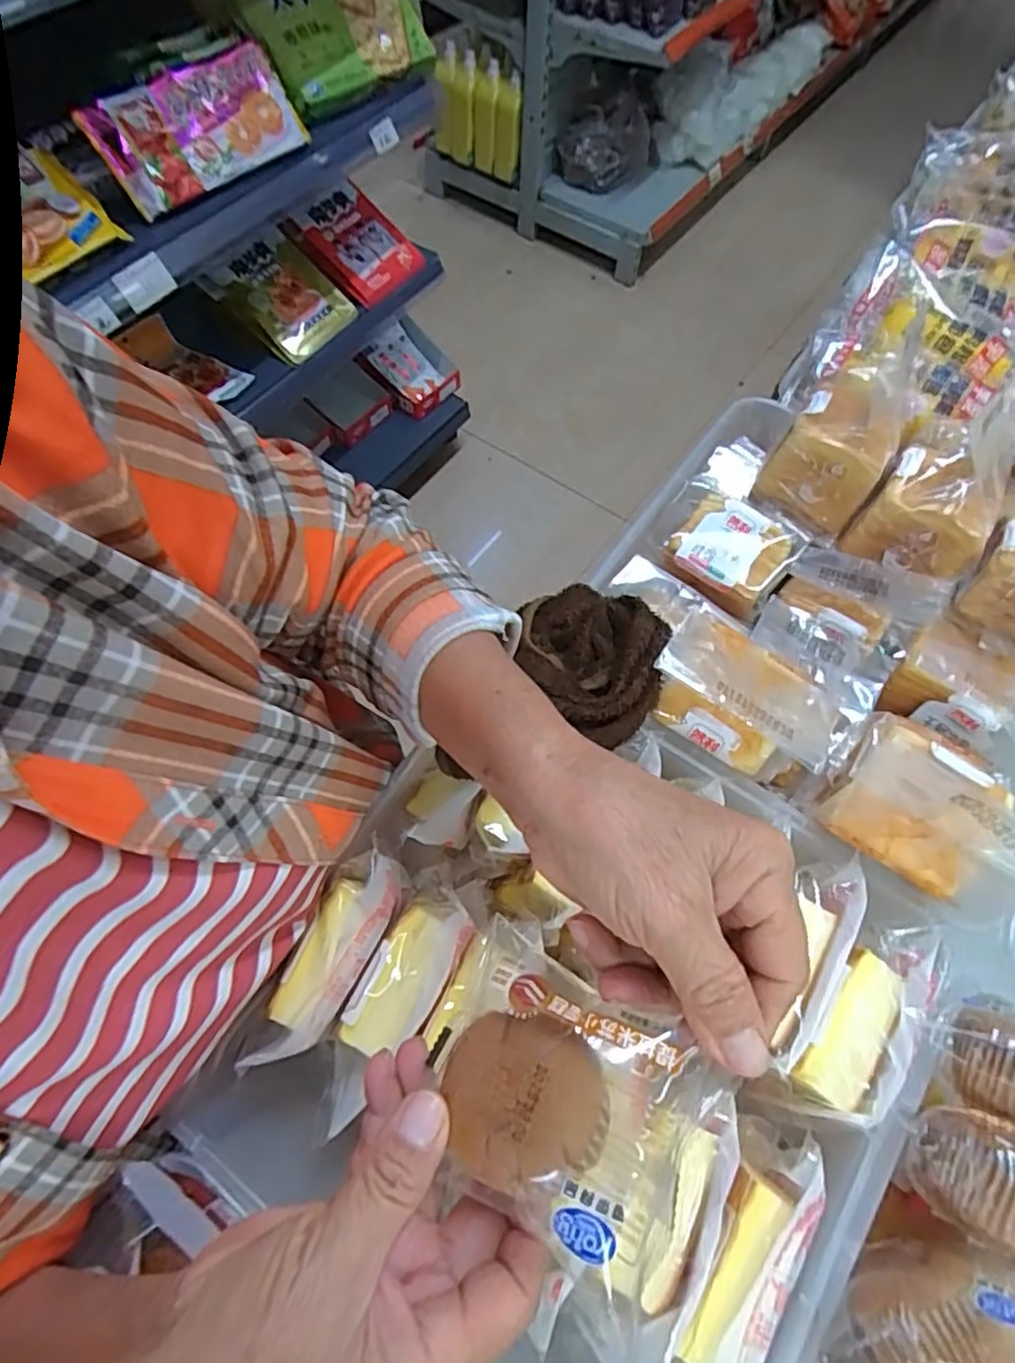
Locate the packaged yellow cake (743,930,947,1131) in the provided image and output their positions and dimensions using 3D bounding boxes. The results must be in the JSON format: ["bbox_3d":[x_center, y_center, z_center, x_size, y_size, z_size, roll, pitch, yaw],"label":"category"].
[{"bbox_3d":[0.167,0.163,0.314,0.041,0.025,0.106,38,70,16],"label":"packaged yellow cake"}]

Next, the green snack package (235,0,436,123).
[{"bbox_3d":[-0.165,-0.656,0.675,0.187,0.097,0.046,-37,71,-17],"label":"green snack package"}]

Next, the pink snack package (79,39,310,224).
[{"bbox_3d":[-0.284,-0.516,0.627,0.192,0.084,0.031,-37,70,-17],"label":"pink snack package"}]

